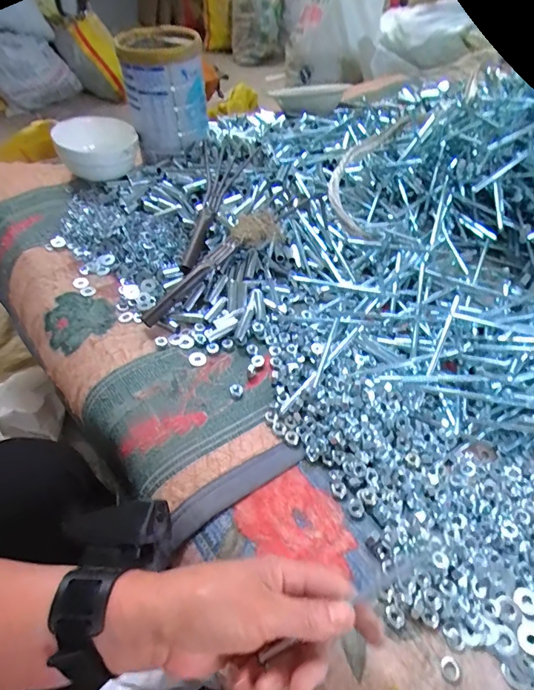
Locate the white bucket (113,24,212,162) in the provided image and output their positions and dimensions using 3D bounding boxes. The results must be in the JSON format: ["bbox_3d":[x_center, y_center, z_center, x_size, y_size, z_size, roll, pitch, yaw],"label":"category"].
[{"bbox_3d":[-0.170,-0.417,0.705,0.124,0.157,0.153,-9,51,-12],"label":"white bucket"}]

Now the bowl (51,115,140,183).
[{"bbox_3d":[-0.273,-0.321,0.696,0.125,0.062,0.149,-20,54,-20],"label":"bowl"}]

